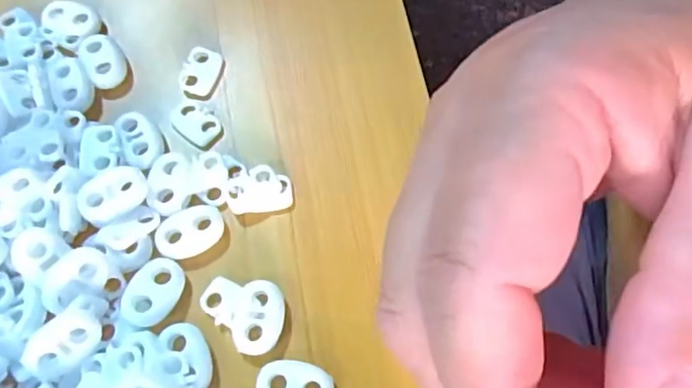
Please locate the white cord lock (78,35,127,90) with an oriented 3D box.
[{"bbox_3d":[-0.089,-0.050,0.217,0.014,0.004,0.022,-25,69,-7],"label":"white cord lock"}]

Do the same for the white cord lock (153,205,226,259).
[{"bbox_3d":[-0.051,0.011,0.192,0.022,0.004,0.015,-26,69,-8],"label":"white cord lock"}]

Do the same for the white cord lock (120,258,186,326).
[{"bbox_3d":[-0.060,0.030,0.184,0.015,0.004,0.022,18,70,9],"label":"white cord lock"}]

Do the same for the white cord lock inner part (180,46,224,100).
[{"bbox_3d":[-0.053,-0.045,0.217,0.013,0.004,0.020,10,69,7],"label":"white cord lock inner part"}]

